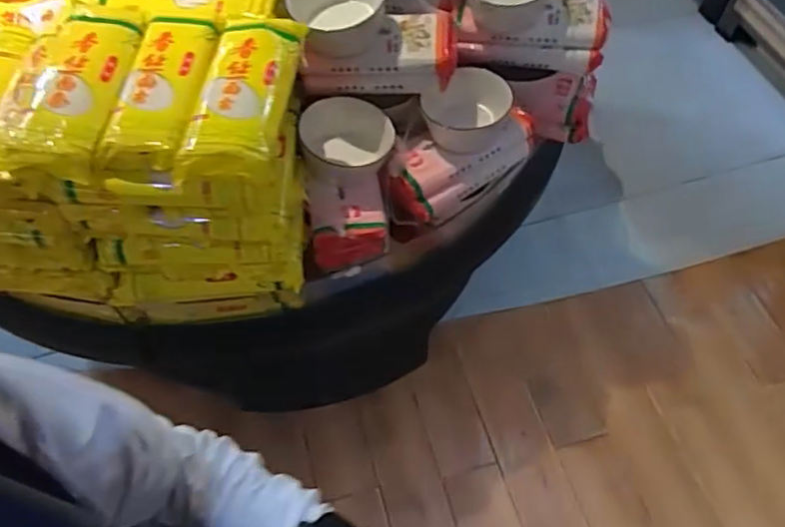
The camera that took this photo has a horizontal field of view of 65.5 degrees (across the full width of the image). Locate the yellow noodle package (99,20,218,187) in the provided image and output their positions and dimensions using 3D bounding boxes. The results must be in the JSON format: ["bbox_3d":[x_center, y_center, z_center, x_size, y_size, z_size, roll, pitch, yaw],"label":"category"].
[{"bbox_3d":[-0.286,-0.214,0.775,0.106,0.056,0.258,3,58,3],"label":"yellow noodle package"}]

